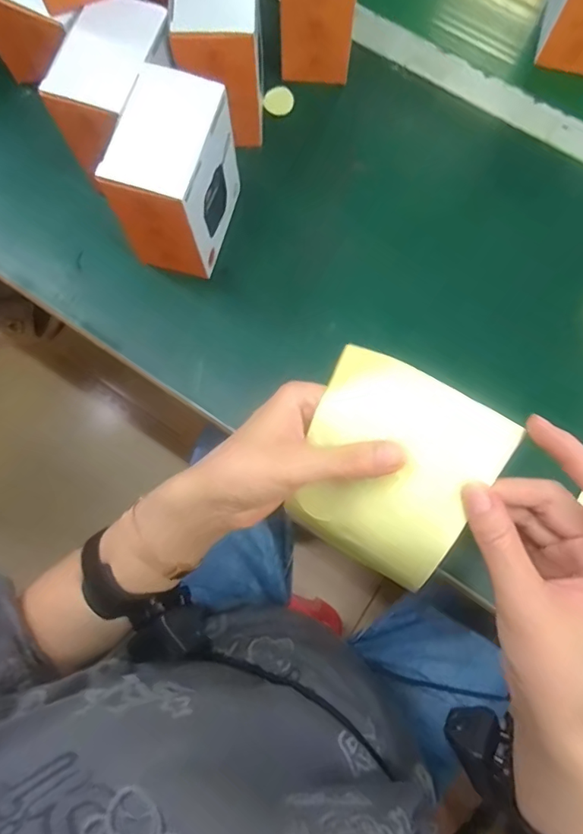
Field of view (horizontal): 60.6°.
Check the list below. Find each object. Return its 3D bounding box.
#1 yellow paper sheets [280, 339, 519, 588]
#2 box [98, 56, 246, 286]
[{"bbox_3d":[0.055,0.039,0.302,0.103,0.032,0.133,32,115,21],"label":"yellow paper sheets"},{"bbox_3d":[-0.091,-0.186,0.402,0.065,0.117,0.106,16,78,3],"label":"box"}]

